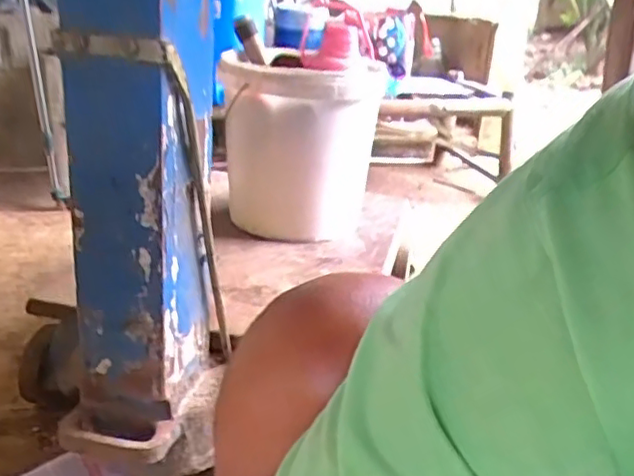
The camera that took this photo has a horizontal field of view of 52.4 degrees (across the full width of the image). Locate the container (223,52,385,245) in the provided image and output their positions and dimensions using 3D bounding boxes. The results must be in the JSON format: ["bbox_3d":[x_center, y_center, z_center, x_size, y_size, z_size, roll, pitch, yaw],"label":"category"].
[{"bbox_3d":[-0.028,-0.163,1.203,0.288,0.307,0.244,2,22,-2],"label":"container"}]

